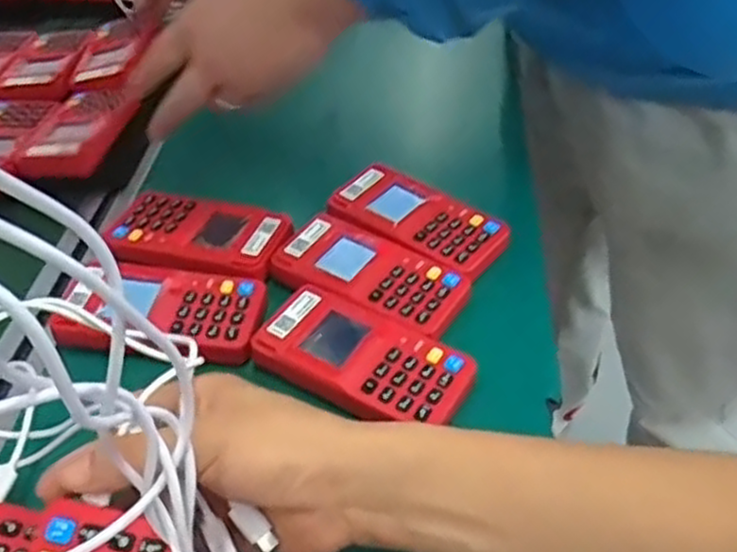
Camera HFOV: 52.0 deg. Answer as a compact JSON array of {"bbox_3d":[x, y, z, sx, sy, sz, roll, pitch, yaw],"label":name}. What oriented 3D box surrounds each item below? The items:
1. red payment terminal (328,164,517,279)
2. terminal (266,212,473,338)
[{"bbox_3d":[0.035,-0.041,0.518,0.119,0.013,0.060,26,50,27],"label":"red payment terminal"},{"bbox_3d":[0.002,-0.003,0.493,0.124,0.016,0.064,21,47,23],"label":"terminal"}]

